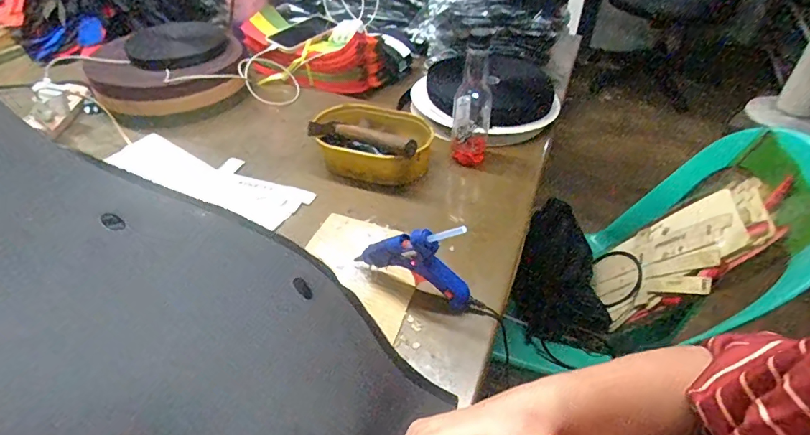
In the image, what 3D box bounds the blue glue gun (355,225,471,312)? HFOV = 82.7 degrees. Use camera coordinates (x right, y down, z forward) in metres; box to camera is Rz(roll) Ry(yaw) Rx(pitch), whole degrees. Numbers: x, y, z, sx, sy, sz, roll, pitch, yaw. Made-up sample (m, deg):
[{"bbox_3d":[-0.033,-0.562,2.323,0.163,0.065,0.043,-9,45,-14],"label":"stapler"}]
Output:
[{"bbox_3d":[0.011,0.045,0.520,0.131,0.113,0.027,22,46,23],"label":"blue glue gun"}]

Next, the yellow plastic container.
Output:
[{"bbox_3d":[-0.047,-0.120,0.729,0.190,0.058,0.131,11,43,13],"label":"yellow plastic container"}]

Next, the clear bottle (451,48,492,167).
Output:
[{"bbox_3d":[0.104,-0.169,0.716,0.059,0.182,0.049,5,42,7],"label":"clear bottle"}]

